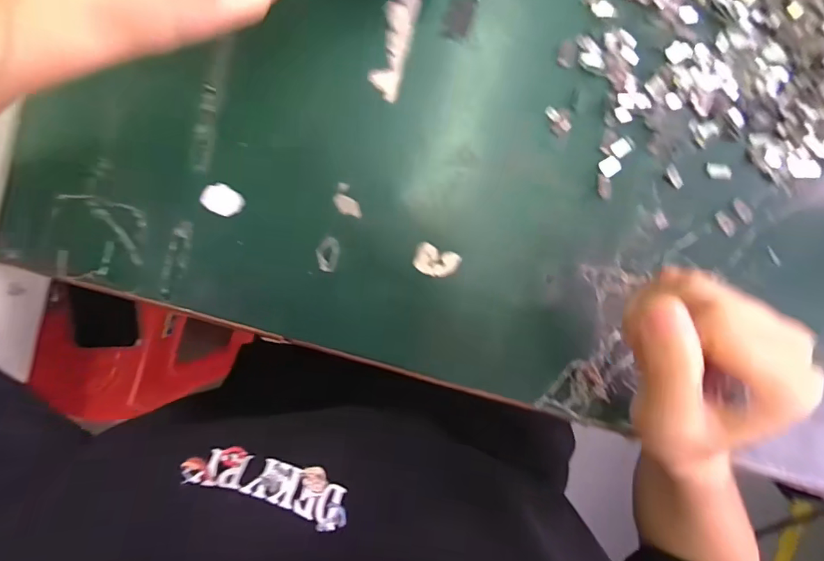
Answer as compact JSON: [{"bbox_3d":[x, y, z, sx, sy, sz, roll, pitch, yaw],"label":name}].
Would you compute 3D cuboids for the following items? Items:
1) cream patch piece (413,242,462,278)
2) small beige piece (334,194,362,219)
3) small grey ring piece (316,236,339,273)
[{"bbox_3d":[0.016,-0.011,0.299,0.028,0.004,0.018,19,95,-5],"label":"cream patch piece"},{"bbox_3d":[-0.039,-0.046,0.293,0.019,0.005,0.011,26,94,-5],"label":"small beige piece"},{"bbox_3d":[-0.052,-0.016,0.294,0.013,0.004,0.021,17,95,-5],"label":"small grey ring piece"}]

